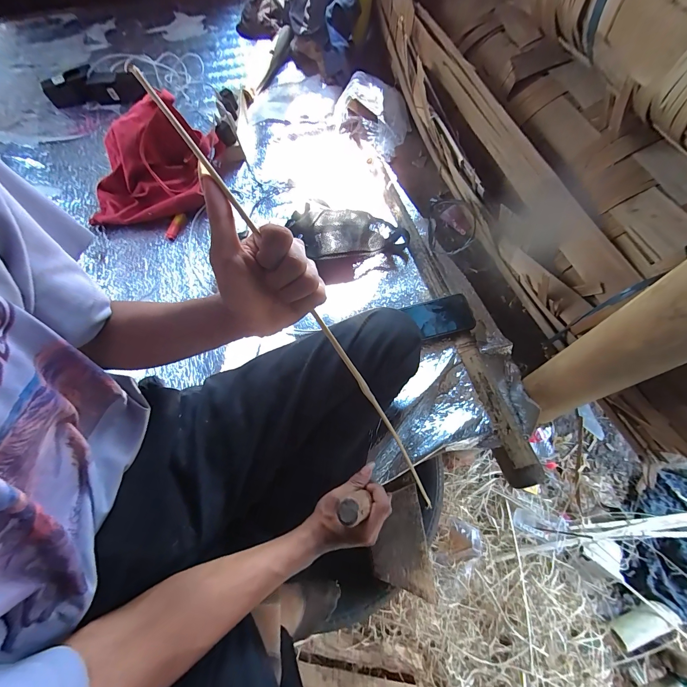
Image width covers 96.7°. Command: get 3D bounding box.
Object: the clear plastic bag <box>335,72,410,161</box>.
[{"bbox_3d":[0.091,-0.626,0.837,0.187,0.124,0.156,40,70,19],"label":"clear plastic bag"}]

